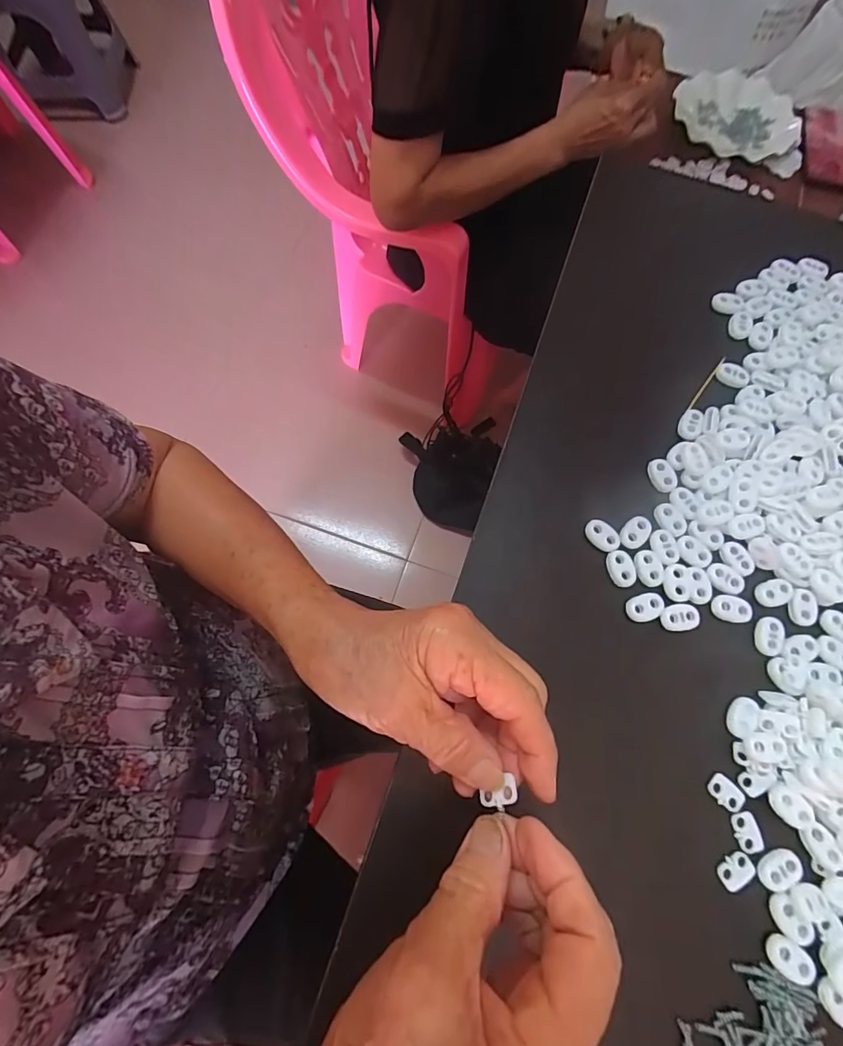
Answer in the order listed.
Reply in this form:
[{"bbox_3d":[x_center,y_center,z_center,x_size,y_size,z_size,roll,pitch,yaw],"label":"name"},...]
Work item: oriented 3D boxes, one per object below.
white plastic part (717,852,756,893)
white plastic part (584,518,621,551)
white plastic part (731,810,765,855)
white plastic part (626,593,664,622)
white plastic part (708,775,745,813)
[{"bbox_3d":[0.164,0.181,0.240,0.019,0.004,0.014,-26,73,-7],"label":"white plastic part"},{"bbox_3d":[0.113,0.008,0.289,0.023,0.007,0.014,38,77,12],"label":"white plastic part"},{"bbox_3d":[0.173,0.164,0.245,0.014,0.004,0.019,-8,72,-1],"label":"white plastic part"},{"bbox_3d":[0.134,0.051,0.277,0.022,0.004,0.015,-23,73,-6],"label":"white plastic part"},{"bbox_3d":[0.166,0.146,0.251,0.019,0.004,0.012,42,78,13],"label":"white plastic part"}]

